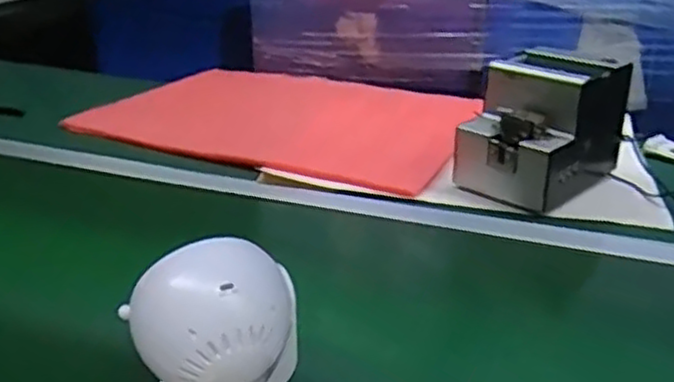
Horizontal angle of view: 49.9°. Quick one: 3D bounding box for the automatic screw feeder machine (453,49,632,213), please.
[{"bbox_3d":[0.249,-0.081,0.876,0.128,0.141,0.187,23,33,38],"label":"automatic screw feeder machine"}]

